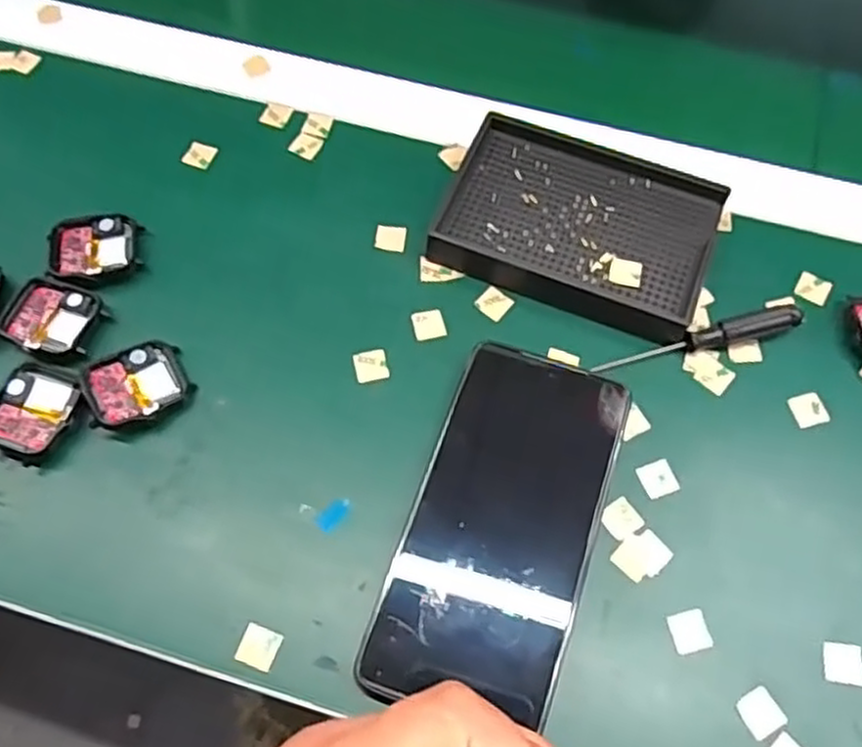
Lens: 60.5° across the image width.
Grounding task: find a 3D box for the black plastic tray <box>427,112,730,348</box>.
[{"bbox_3d":[0.078,-0.080,0.389,0.135,0.021,0.094,21,66,9],"label":"black plastic tray"}]

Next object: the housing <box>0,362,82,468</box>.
[{"bbox_3d":[-0.186,0.018,0.344,0.037,0.011,0.044,18,66,8],"label":"housing"}]

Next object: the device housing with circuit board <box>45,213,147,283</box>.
[{"bbox_3d":[-0.174,-0.064,0.383,0.044,0.010,0.039,-9,65,-5],"label":"device housing with circuit board"}]

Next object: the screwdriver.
[{"bbox_3d":[0.132,-0.016,0.364,0.105,0.013,0.010,-14,66,-7],"label":"screwdriver"}]

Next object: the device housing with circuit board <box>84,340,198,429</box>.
[{"bbox_3d":[-0.139,0.006,0.349,0.046,0.011,0.037,-29,68,-13],"label":"device housing with circuit board"}]

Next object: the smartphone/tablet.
[{"bbox_3d":[0.032,0.065,0.324,0.078,0.016,0.155,18,66,8],"label":"smartphone/tablet"}]

